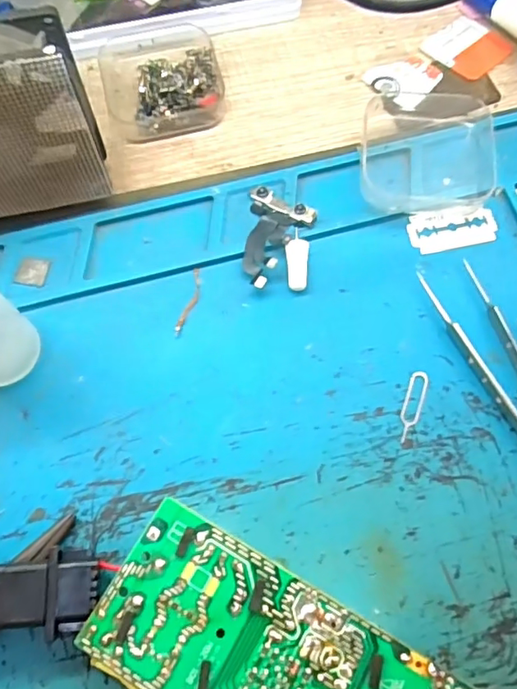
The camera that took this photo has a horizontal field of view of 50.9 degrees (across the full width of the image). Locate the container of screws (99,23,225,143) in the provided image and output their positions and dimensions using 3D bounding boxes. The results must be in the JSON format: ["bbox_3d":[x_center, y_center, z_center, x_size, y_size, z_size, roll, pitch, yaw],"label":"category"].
[{"bbox_3d":[-0.053,-0.146,0.293,0.062,0.021,0.063,-14,71,-5],"label":"container of screws"}]

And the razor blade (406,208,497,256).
[{"bbox_3d":[0.094,-0.056,0.264,0.042,0.004,0.021,-9,70,-3],"label":"razor blade"}]

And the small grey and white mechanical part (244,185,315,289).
[{"bbox_3d":[0.010,-0.051,0.259,0.031,0.009,0.052,5,70,2],"label":"small grey and white mechanical part"}]

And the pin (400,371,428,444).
[{"bbox_3d":[0.067,0.026,0.234,0.008,0.004,0.032,19,71,7],"label":"pin"}]

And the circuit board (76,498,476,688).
[{"bbox_3d":[0.009,0.115,0.191,0.132,0.027,0.057,28,73,10],"label":"circuit board"}]

